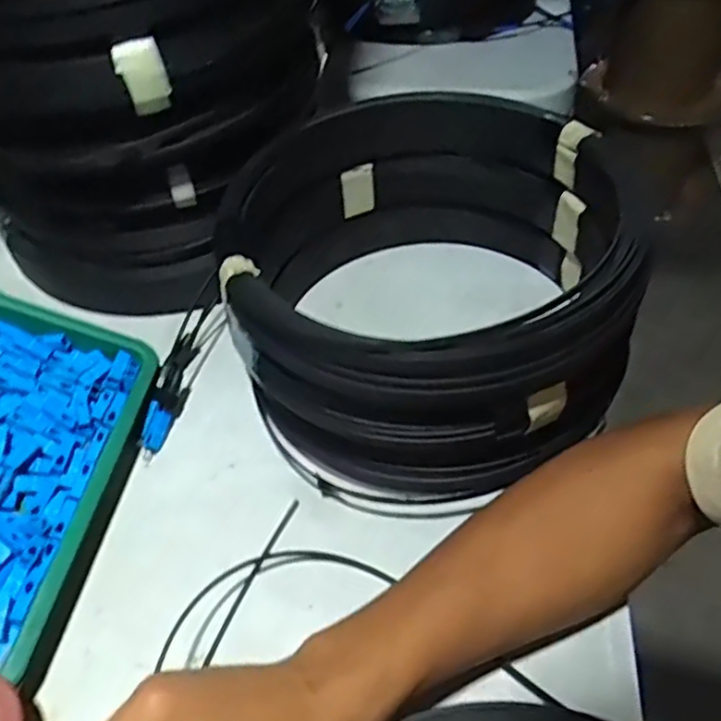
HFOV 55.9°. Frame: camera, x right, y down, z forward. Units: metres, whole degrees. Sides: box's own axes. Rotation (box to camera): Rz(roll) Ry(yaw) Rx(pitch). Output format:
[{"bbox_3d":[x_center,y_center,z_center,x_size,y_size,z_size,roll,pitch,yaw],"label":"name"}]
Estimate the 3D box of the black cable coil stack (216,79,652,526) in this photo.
[{"bbox_3d":[0.041,-0.051,0.451,0.238,0.138,0.253,-1,47,4],"label":"black cable coil stack"}]

